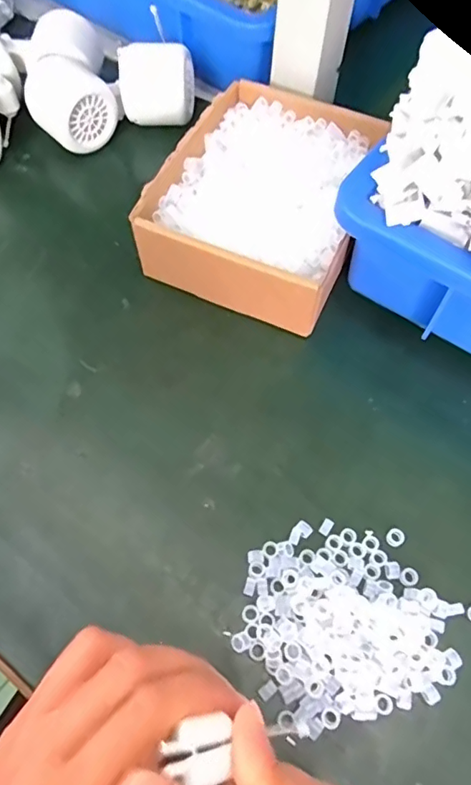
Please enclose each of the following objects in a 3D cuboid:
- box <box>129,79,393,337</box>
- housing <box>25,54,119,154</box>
[{"bbox_3d":[0.025,-0.138,0.382,0.136,0.051,0.180,23,63,11],"label":"box"},{"bbox_3d":[-0.135,-0.231,0.431,0.056,0.053,0.061,41,68,19],"label":"housing"}]

